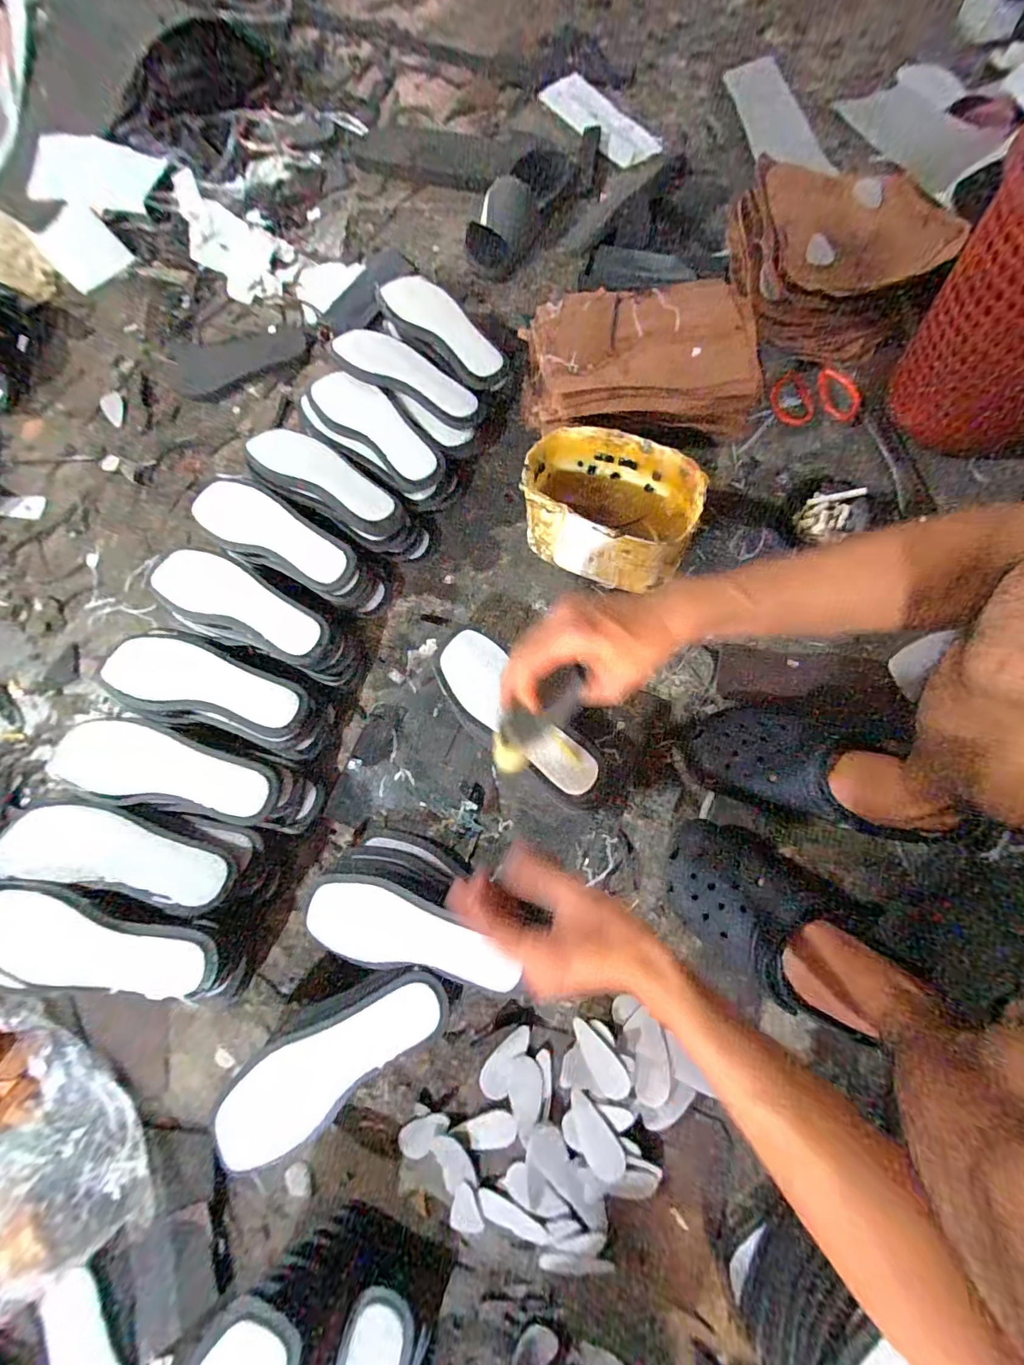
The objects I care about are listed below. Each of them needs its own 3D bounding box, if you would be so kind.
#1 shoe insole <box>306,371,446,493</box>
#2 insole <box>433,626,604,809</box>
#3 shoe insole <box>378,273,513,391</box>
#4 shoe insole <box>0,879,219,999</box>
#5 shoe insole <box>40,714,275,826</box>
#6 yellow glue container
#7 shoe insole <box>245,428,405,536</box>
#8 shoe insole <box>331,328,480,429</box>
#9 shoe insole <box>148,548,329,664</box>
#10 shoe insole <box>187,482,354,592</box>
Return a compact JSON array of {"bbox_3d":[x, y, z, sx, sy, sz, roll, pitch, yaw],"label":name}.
[{"bbox_3d":[-0.176,-0.327,0.615,0.081,0.021,0.220,-41,74,-7],"label":"shoe insole"},{"bbox_3d":[0.001,0.038,0.512,0.086,0.028,0.227,-39,74,-7],"label":"insole"},{"bbox_3d":[-0.089,-0.481,0.647,0.074,0.017,0.222,-43,74,-8],"label":"shoe insole"},{"bbox_3d":[-0.383,0.241,0.436,0.214,0.014,0.074,14,80,0],"label":"shoe insole"},{"bbox_3d":[-0.377,0.092,0.516,0.250,0.020,0.081,10,74,8],"label":"shoe insole"},{"bbox_3d":[0.114,-0.203,0.572,0.196,0.115,0.124,22,76,11],"label":"yellow glue container"},{"bbox_3d":[-0.235,-0.263,0.602,0.242,0.030,0.074,31,78,13],"label":"shoe insole"},{"bbox_3d":[-0.140,-0.410,0.632,0.226,0.011,0.077,30,78,13],"label":"shoe insole"},{"bbox_3d":[-0.322,-0.094,0.559,0.230,0.013,0.077,27,77,12],"label":"shoe insole"},{"bbox_3d":[-0.288,-0.183,0.579,0.218,0.021,0.072,27,77,12],"label":"shoe insole"}]

